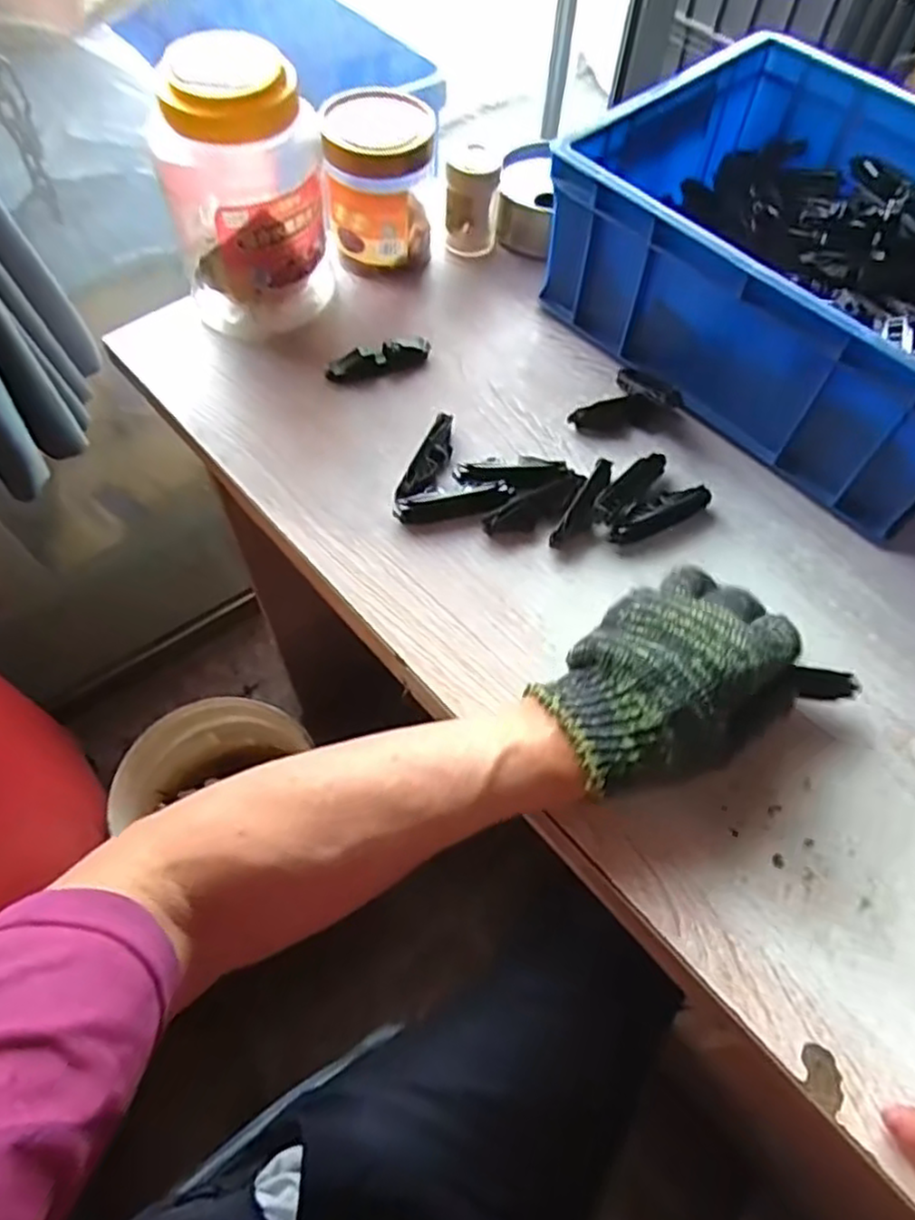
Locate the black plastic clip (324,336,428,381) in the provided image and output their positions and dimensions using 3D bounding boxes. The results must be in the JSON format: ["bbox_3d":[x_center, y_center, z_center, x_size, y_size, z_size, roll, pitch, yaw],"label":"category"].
[{"bbox_3d":[-0.059,-0.190,0.549,0.080,0.021,0.015,-19,64,-12],"label":"black plastic clip"}]

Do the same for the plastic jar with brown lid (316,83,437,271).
[{"bbox_3d":[-0.061,-0.334,0.577,0.083,0.118,0.072,-1,61,-2],"label":"plastic jar with brown lid"}]

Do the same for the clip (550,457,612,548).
[{"bbox_3d":[0.088,-0.074,0.492,0.015,0.019,0.079,28,64,12],"label":"clip"}]

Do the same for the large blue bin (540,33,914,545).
[{"bbox_3d":[0.269,-0.248,0.540,0.262,0.139,0.333,-39,69,-21],"label":"large blue bin"}]

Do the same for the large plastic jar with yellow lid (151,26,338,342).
[{"bbox_3d":[-0.152,-0.296,0.517,0.108,0.176,0.090,-15,62,-10],"label":"large plastic jar with yellow lid"}]

